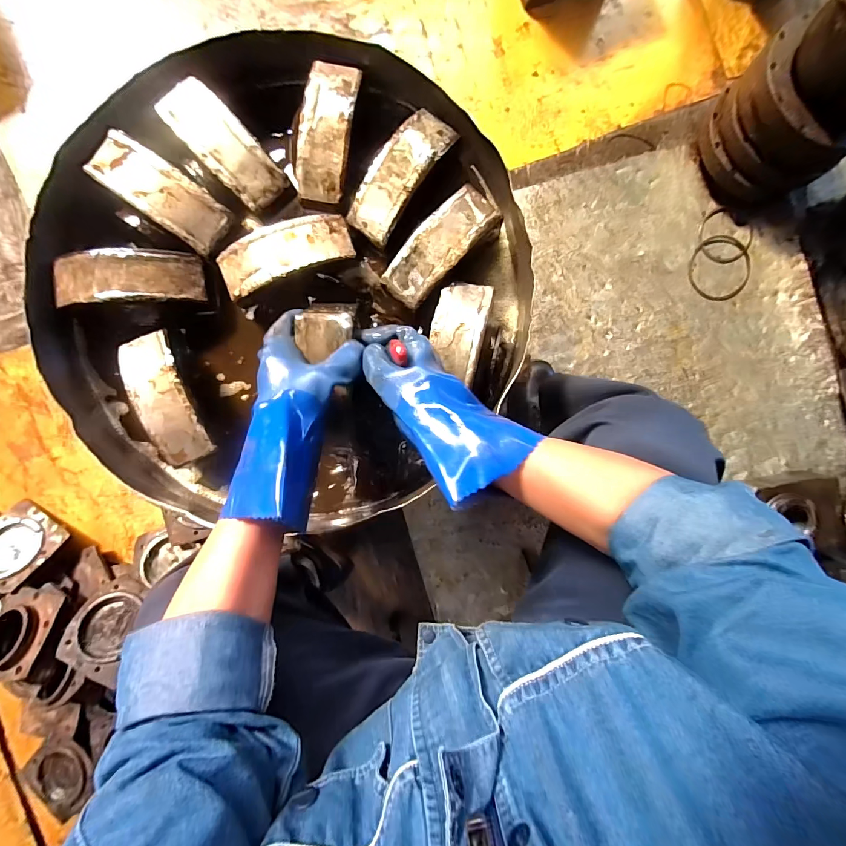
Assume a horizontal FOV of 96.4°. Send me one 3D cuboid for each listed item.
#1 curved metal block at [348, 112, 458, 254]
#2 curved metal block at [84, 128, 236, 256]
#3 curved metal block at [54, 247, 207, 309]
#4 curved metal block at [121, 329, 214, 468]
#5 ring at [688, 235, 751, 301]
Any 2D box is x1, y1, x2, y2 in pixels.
[{"bbox_3d":[-0.028,-0.292,0.447,0.060,0.029,0.154,35,90,-4],"label":"curved metal block"},{"bbox_3d":[-0.304,-0.268,0.442,0.157,0.030,0.061,35,90,-4],"label":"curved metal block"},{"bbox_3d":[-0.342,-0.170,0.441,0.156,0.033,0.059,-7,93,-3],"label":"curved metal block"},{"bbox_3d":[-0.301,-0.030,0.438,0.055,0.031,0.156,-21,93,-2],"label":"curved metal block"},{"bbox_3d":[0.654,-0.342,0.835,0.131,0.005,0.143,0,87,8],"label":"ring"}]

